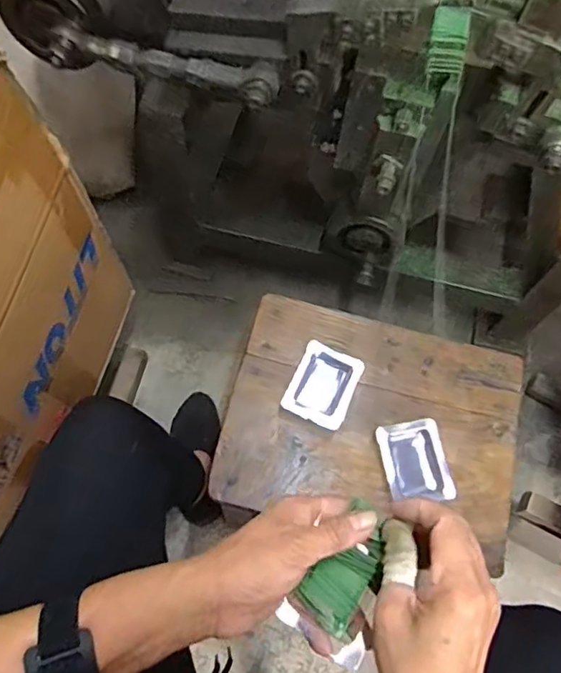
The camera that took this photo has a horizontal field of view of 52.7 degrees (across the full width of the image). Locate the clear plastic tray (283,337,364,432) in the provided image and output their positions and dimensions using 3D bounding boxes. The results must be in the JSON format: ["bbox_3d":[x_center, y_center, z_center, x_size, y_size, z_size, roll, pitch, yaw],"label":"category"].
[{"bbox_3d":[0.048,0.055,0.629,0.069,0.022,0.083,24,68,8],"label":"clear plastic tray"}]

